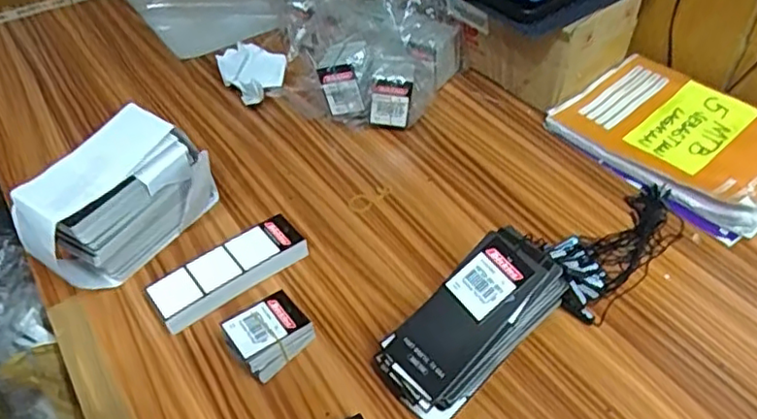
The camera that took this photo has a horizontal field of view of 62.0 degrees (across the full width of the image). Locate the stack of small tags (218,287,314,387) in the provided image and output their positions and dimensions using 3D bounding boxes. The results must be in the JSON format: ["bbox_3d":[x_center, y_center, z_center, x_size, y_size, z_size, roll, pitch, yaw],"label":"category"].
[{"bbox_3d":[-0.077,0.088,0.440,0.051,0.033,0.038,-35,54,-28],"label":"stack of small tags"}]

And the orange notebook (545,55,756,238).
[{"bbox_3d":[0.278,-0.066,0.576,0.136,0.030,0.202,-31,52,-25],"label":"orange notebook"}]

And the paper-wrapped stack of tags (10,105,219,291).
[{"bbox_3d":[-0.199,-0.005,0.492,0.056,0.101,0.145,33,55,30],"label":"paper-wrapped stack of tags"}]

